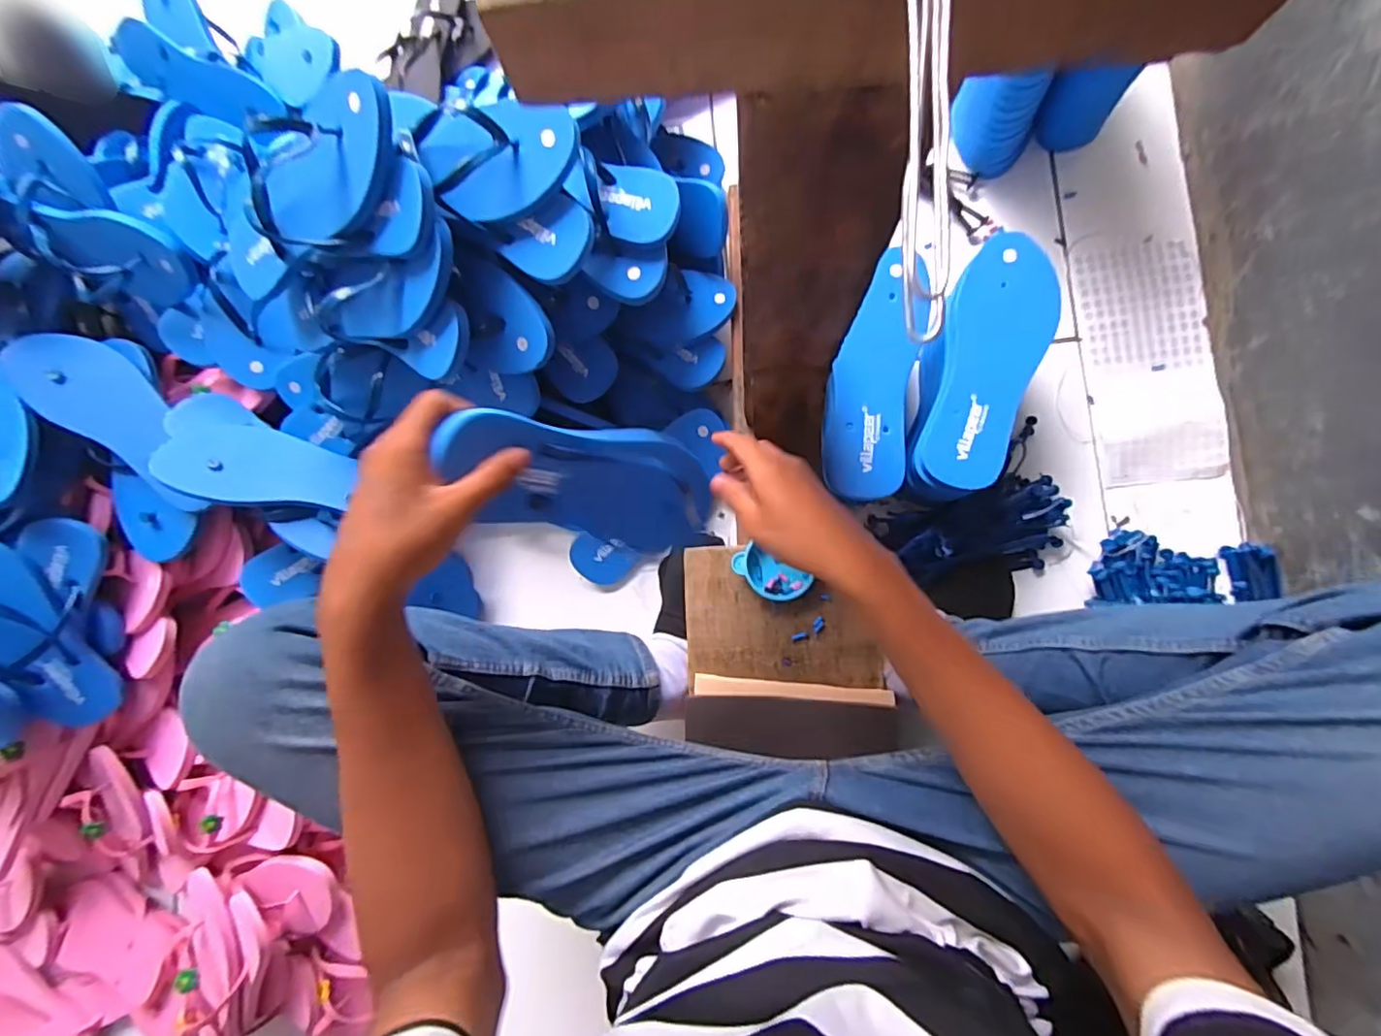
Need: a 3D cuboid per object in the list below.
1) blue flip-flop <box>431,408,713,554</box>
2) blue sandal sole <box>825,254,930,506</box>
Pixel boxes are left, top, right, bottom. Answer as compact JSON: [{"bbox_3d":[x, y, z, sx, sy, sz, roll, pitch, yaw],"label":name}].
[{"bbox_3d":[-0.071,-0.029,0.434,0.028,0.236,0.091,9,87,40],"label":"blue flip-flop"},{"bbox_3d":[0.176,-0.136,0.557,0.080,0.011,0.234,9,88,9],"label":"blue sandal sole"}]

